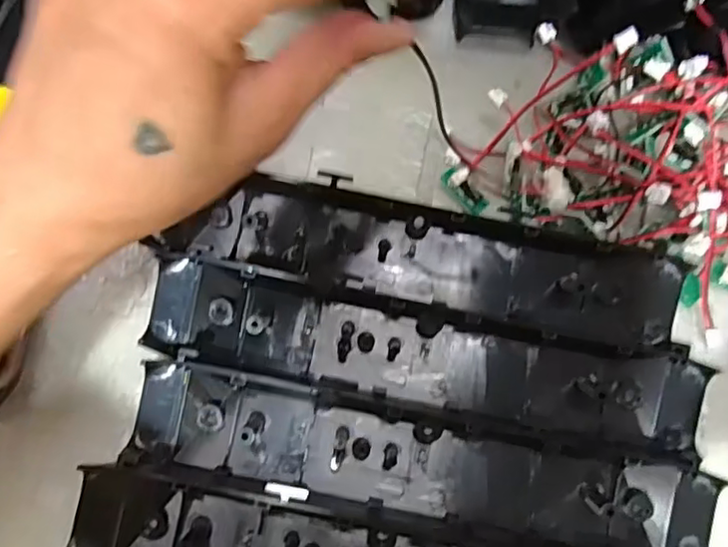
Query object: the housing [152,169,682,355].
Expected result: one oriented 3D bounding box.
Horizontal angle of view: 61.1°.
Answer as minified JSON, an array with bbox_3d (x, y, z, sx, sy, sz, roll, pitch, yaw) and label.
[{"bbox_3d":[0.034,-0.006,0.315,0.253,0.027,0.058,11,74,1],"label":"housing"}]

